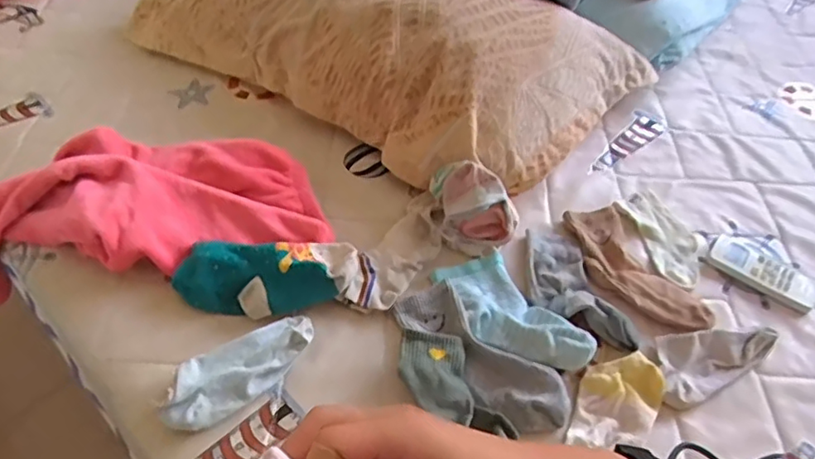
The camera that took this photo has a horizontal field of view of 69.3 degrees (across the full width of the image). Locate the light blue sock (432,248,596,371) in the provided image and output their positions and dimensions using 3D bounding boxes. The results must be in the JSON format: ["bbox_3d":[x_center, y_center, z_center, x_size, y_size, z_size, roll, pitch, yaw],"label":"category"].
[{"bbox_3d":[0.115,0.092,0.662,0.090,0.038,0.180,-25,58,-23],"label":"light blue sock"}]

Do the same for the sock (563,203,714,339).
[{"bbox_3d":[0.276,0.047,0.726,0.099,0.024,0.193,-15,55,-17],"label":"sock"}]

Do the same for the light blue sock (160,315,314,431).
[{"bbox_3d":[-0.172,0.144,0.611,0.165,0.031,0.062,-31,61,-27],"label":"light blue sock"}]

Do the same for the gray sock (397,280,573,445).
[{"bbox_3d":[0.078,0.134,0.630,0.071,0.025,0.216,-36,63,-29],"label":"gray sock"}]

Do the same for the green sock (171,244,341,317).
[{"bbox_3d":[-0.130,0.052,0.670,0.257,0.049,0.082,-2,52,-7],"label":"green sock"}]

